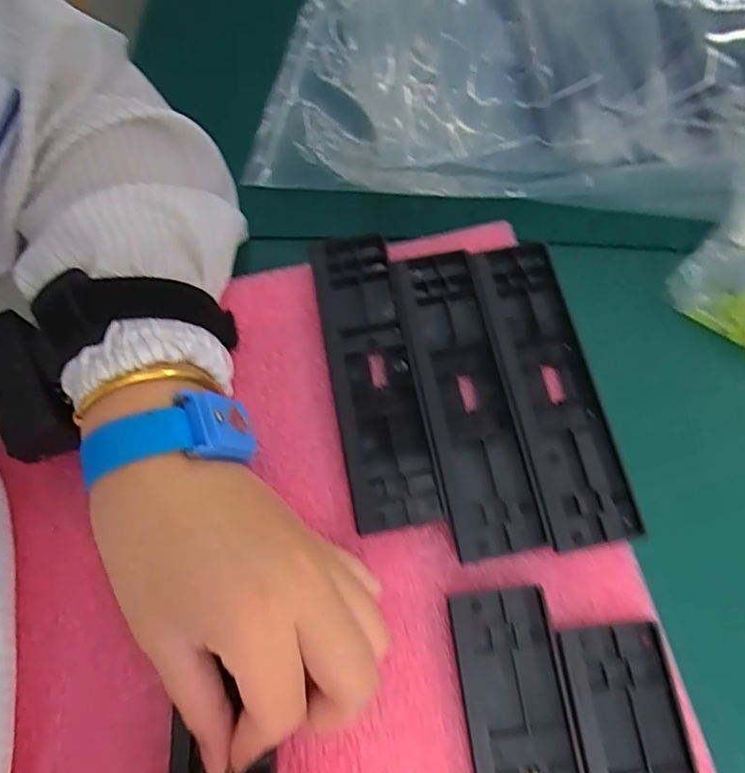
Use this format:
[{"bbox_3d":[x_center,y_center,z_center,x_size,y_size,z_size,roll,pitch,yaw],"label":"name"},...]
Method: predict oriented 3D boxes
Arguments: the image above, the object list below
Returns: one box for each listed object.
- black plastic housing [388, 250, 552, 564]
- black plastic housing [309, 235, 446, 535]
[{"bbox_3d":[0.045,0.003,0.277,0.041,0.008,0.158,-10,70,-3],"label":"black plastic housing"},{"bbox_3d":[-0.001,-0.010,0.285,0.041,0.009,0.162,-10,70,-3],"label":"black plastic housing"}]

